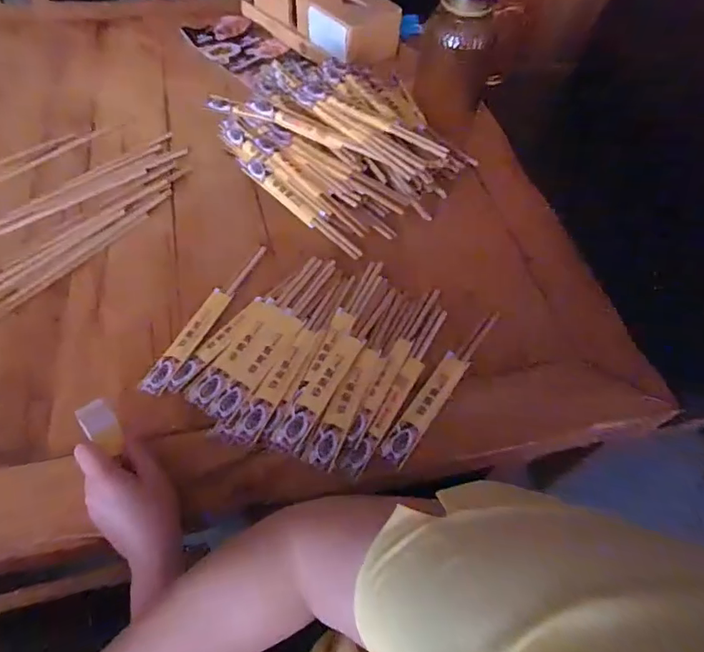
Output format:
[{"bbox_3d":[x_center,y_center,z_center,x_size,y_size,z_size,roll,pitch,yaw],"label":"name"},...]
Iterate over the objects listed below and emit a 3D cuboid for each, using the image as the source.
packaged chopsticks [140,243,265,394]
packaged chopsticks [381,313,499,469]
[{"bbox_3d":[-0.176,-0.015,0.604,0.034,0.006,0.232,23,58,12],"label":"packaged chopsticks"},{"bbox_3d":[0.105,0.063,0.570,0.031,0.012,0.231,31,60,17],"label":"packaged chopsticks"}]

